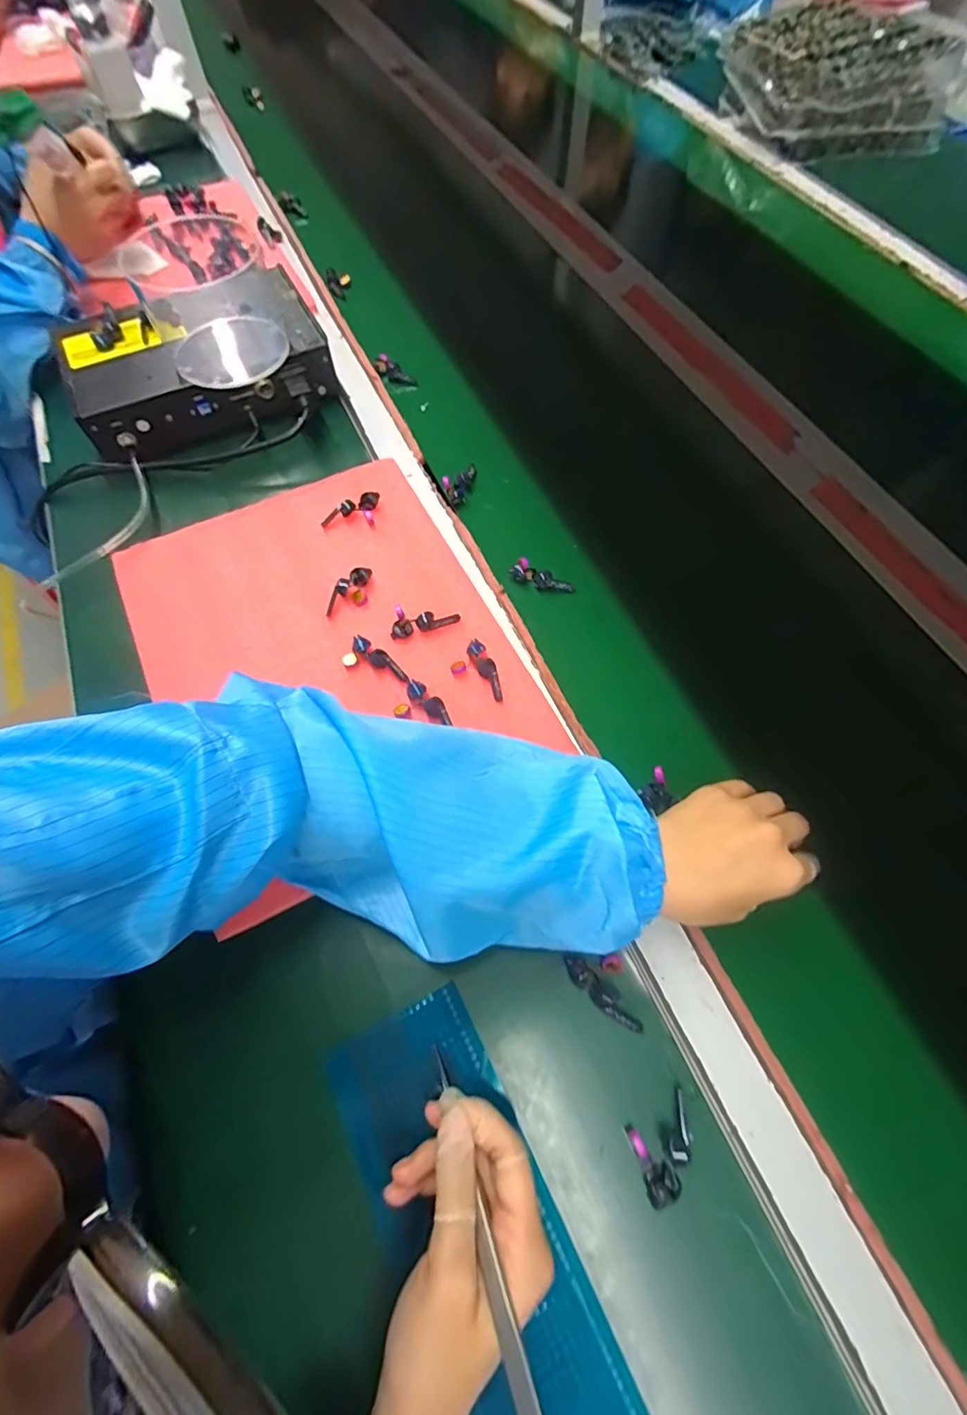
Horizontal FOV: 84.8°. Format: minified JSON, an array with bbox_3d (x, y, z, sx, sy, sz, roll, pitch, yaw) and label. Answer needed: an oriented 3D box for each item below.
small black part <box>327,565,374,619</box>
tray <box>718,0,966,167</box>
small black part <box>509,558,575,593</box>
[{"bbox_3d":[-0.112,-0.097,0.432,0.014,0.010,0.052,38,71,16],"label":"small black part"},{"bbox_3d":[0.534,-0.951,0.806,0.292,0.101,0.223,-5,66,-2],"label":"tray"},{"bbox_3d":[0.049,-0.108,0.450,0.054,0.010,0.019,29,69,12],"label":"small black part"}]

